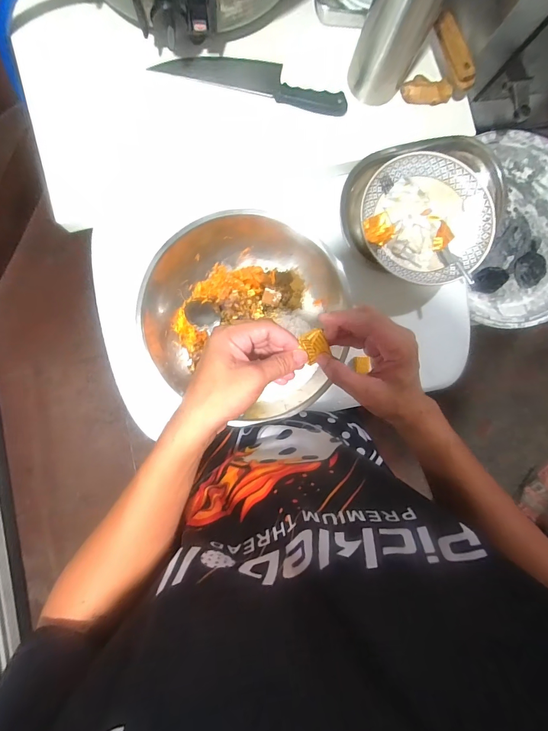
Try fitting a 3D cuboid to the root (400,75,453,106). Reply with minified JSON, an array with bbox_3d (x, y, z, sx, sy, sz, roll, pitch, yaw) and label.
[{"bbox_3d":[0.246,-0.445,0.568,0.076,0.022,0.034,1,89,-5],"label":"root"}]

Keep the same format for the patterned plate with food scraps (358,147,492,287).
[{"bbox_3d":[0.259,-0.249,0.599,0.205,0.042,0.217,0,90,-5],"label":"patterned plate with food scraps"}]

